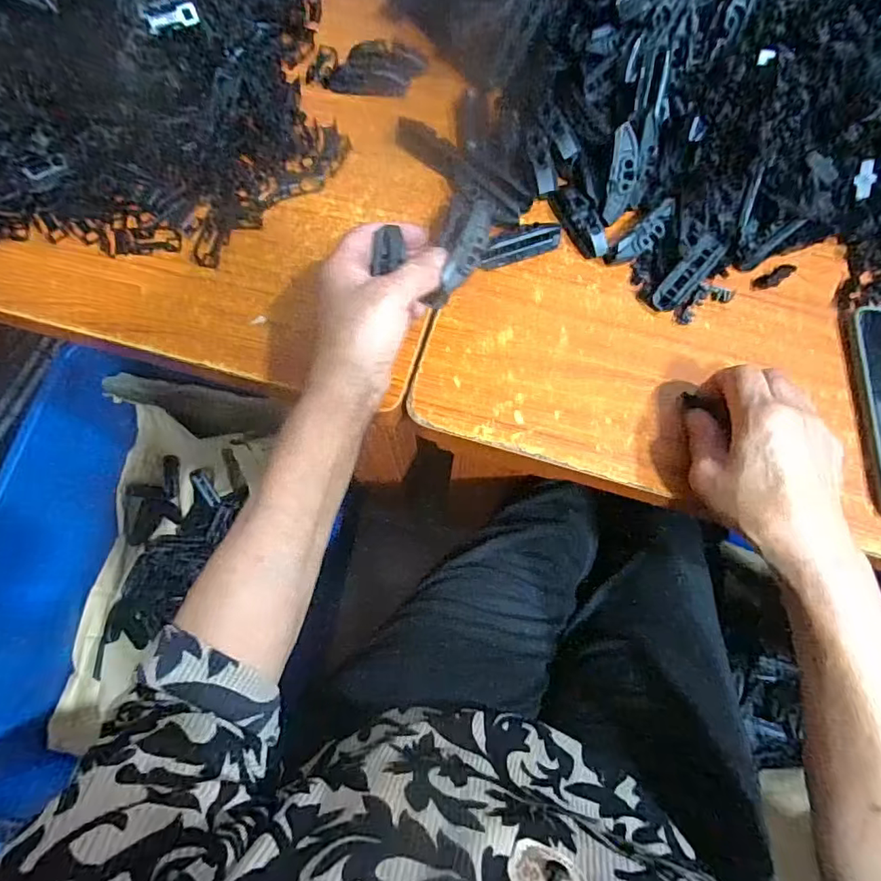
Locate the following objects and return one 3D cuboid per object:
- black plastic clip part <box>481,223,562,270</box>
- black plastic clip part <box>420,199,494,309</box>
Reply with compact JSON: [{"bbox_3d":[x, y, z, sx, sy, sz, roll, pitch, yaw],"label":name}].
[{"bbox_3d":[0.063,-0.155,0.416,0.066,0.017,0.017,-19,73,-6],"label":"black plastic clip part"},{"bbox_3d":[0.016,-0.126,0.355,0.020,0.011,0.082,23,82,7],"label":"black plastic clip part"}]

